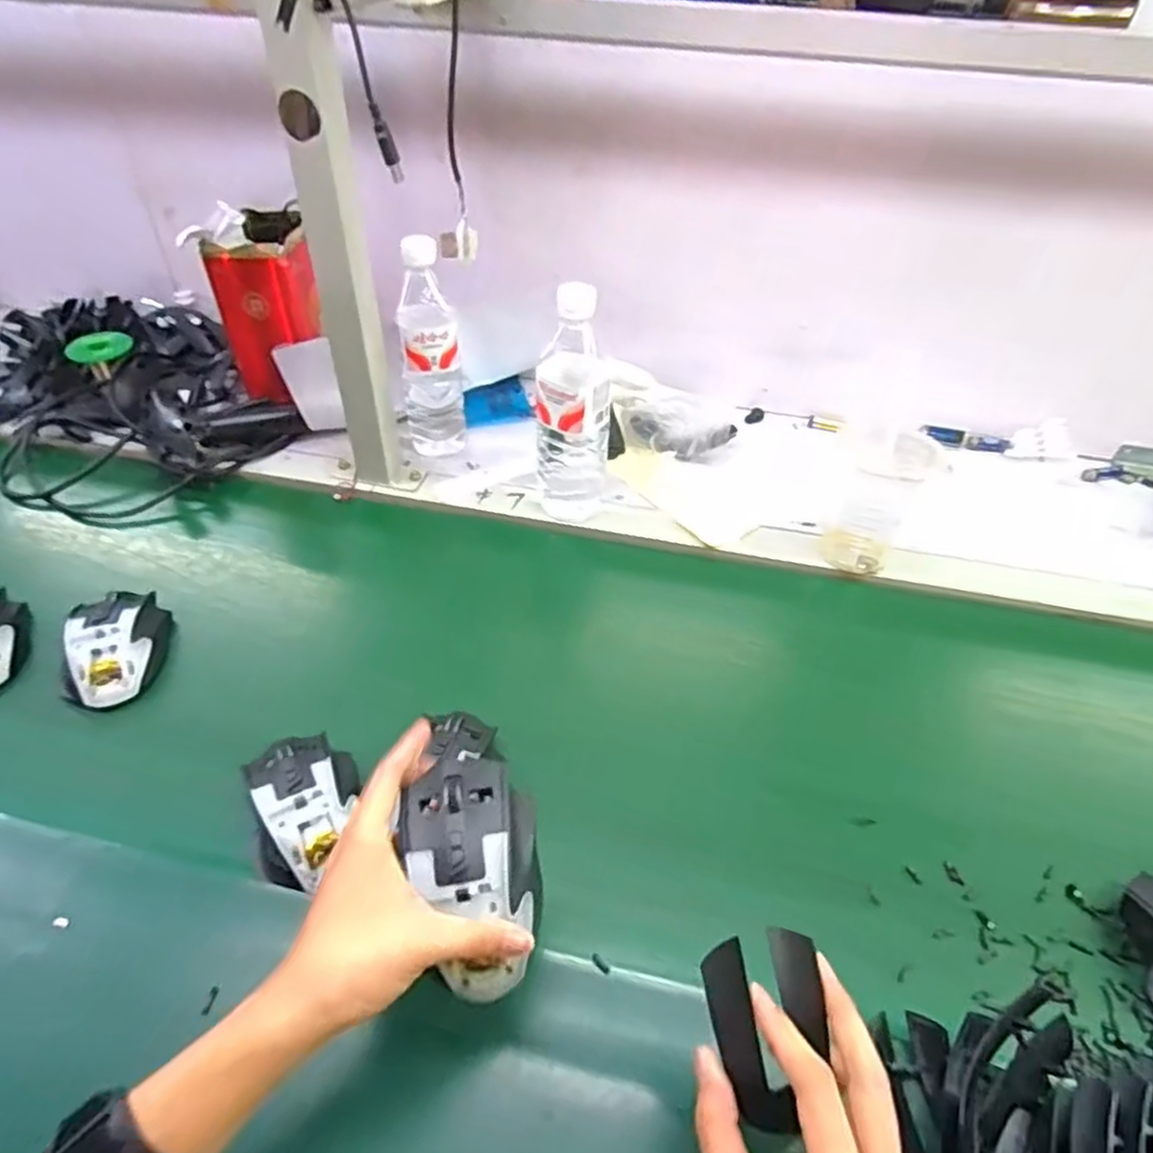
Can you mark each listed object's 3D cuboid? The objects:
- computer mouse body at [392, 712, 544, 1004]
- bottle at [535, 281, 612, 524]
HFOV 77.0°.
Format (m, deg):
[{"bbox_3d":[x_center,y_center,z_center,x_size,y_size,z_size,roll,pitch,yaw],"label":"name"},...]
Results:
[{"bbox_3d":[-0.054,0.144,0.384,0.065,0.033,0.142,-9,71,-14],"label":"computer mouse body"},{"bbox_3d":[-0.003,-0.156,0.687,0.069,0.221,0.069,3,43,-1],"label":"bottle"}]

